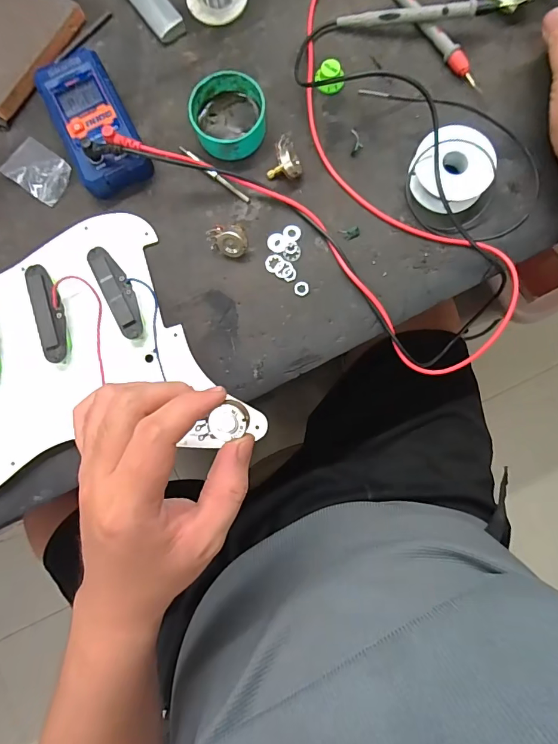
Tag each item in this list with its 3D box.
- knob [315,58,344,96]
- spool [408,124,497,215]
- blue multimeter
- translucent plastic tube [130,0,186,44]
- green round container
[{"bbox_3d":[0.043,-0.250,0.345,0.023,0.013,0.021,0,85,2],"label":"knob"},{"bbox_3d":[0.139,-0.161,0.327,0.057,0.028,0.058,0,85,2],"label":"spool"},{"bbox_3d":[-0.153,-0.205,0.341,0.056,0.026,0.116,-27,85,-1],"label":"blue multimeter"},{"bbox_3d":[-0.116,-0.330,0.361,0.025,0.015,0.078,-37,85,-1],"label":"translucent plastic tube"},{"bbox_3d":[-0.041,-0.210,0.338,0.059,0.027,0.061,0,85,2],"label":"green round container"}]

